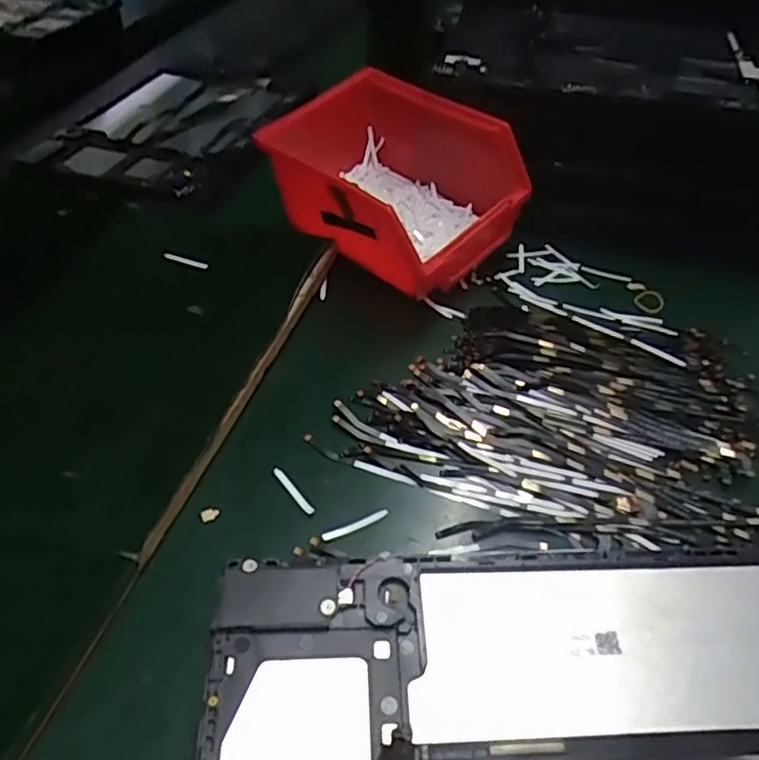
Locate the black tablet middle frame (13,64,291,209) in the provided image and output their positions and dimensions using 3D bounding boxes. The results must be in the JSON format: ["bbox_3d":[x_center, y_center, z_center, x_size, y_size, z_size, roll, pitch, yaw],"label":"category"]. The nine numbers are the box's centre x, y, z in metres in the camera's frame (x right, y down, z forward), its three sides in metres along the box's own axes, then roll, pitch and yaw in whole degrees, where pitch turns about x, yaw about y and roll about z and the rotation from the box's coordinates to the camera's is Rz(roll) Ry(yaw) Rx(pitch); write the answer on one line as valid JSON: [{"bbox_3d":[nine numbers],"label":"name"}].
[{"bbox_3d":[-0.176,-0.218,0.534,0.176,0.014,0.235,10,47,8],"label":"black tablet middle frame"}]

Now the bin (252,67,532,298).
[{"bbox_3d":[0.009,-0.123,0.403,0.138,0.082,0.104,33,54,26],"label":"bin"}]

